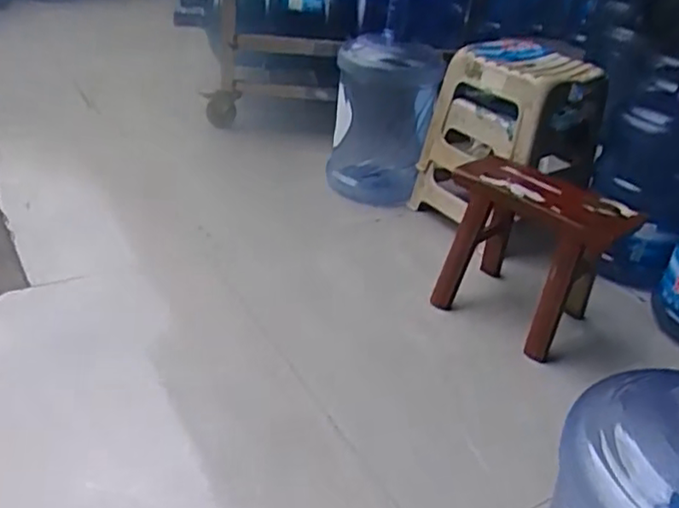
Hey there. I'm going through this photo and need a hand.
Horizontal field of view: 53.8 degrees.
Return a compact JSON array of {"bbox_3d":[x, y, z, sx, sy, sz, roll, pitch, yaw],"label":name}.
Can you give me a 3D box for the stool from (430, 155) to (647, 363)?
[{"bbox_3d":[0.365,-0.009,1.310,0.253,0.276,0.328,-23,42,-40],"label":"stool"}]

